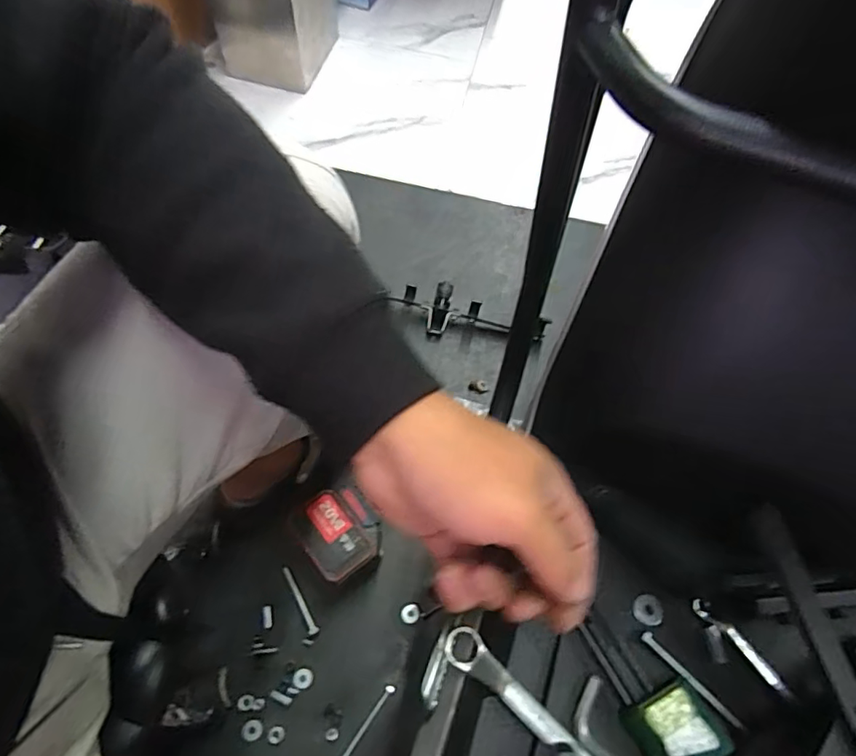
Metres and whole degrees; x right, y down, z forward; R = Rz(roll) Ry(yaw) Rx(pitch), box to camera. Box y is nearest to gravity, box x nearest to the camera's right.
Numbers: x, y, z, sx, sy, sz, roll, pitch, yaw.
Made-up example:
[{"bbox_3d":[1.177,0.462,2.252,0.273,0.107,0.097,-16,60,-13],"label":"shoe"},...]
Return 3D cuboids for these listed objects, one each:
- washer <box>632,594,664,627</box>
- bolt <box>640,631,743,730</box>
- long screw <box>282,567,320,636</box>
[{"bbox_3d":[0.174,0.183,0.425,0.021,0.004,0.023,-8,63,17],"label":"washer"},{"bbox_3d":[0.193,0.222,0.398,0.009,0.009,0.083,-40,73,-20],"label":"bolt"},{"bbox_3d":[-0.172,0.299,0.726,0.013,0.009,0.094,-25,68,-15],"label":"long screw"}]

